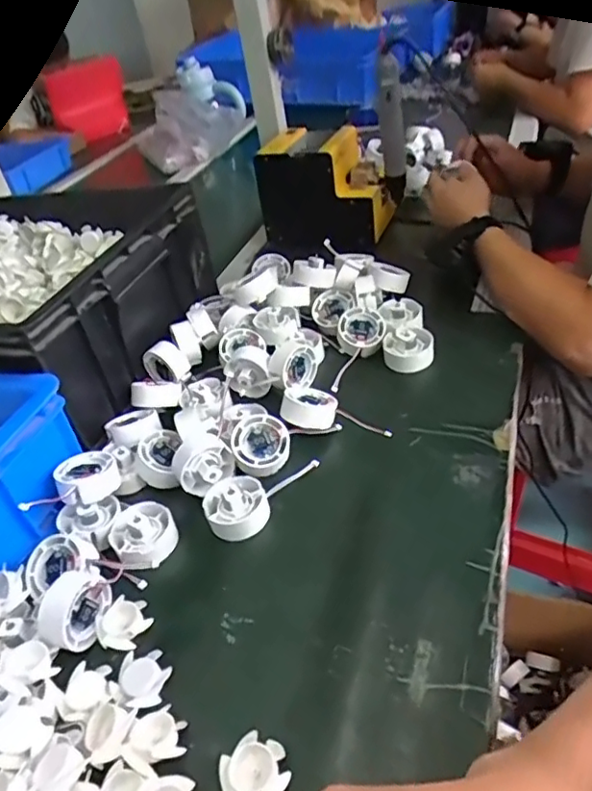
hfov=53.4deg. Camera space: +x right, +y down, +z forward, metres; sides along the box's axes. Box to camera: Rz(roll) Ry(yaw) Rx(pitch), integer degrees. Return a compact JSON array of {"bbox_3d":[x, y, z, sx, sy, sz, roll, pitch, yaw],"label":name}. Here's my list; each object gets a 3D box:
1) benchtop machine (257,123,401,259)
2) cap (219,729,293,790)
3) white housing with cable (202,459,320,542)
[{"bbox_3d":[0.051,-0.315,0.918,0.198,0.148,0.107,11,42,26],"label":"benchtop machine"},{"bbox_3d":[-0.025,0.229,0.357,0.040,0.012,0.038,-7,37,5],"label":"cap"},{"bbox_3d":[-0.027,0.089,0.526,0.110,0.034,0.051,-19,38,-10],"label":"white housing with cable"}]

